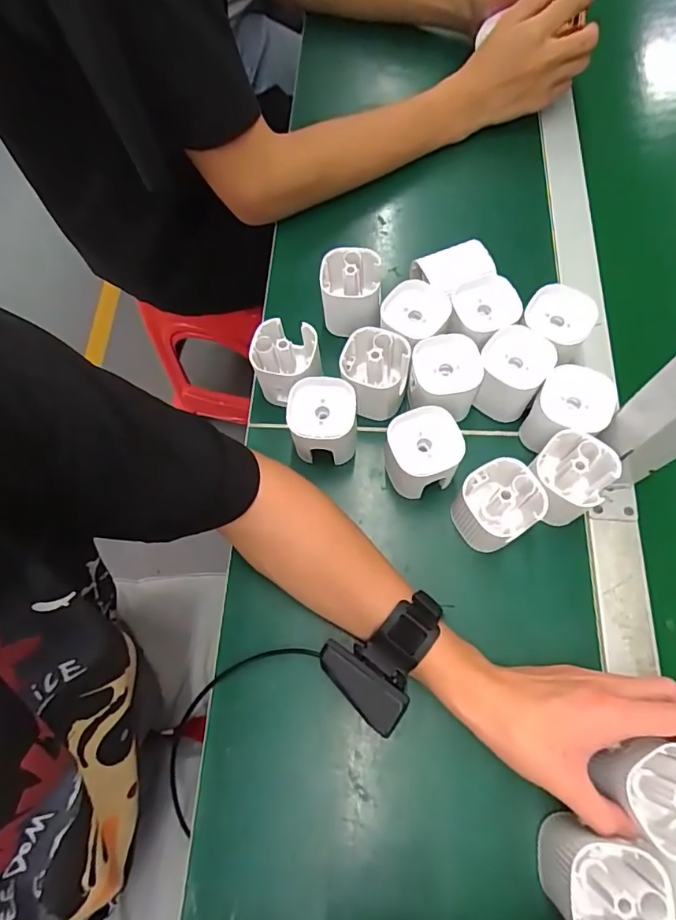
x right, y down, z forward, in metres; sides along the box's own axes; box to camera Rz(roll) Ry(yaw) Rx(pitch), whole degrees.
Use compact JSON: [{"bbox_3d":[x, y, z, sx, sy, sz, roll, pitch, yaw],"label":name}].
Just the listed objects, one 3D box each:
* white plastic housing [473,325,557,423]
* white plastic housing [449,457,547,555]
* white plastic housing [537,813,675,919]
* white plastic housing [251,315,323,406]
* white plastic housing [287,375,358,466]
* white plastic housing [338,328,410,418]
[{"bbox_3d":[0.146,-0.072,0.428,0.051,0.064,0.053,19,70,10],"label":"white plastic housing"},{"bbox_3d":[0.123,0.037,0.390,0.056,0.064,0.057,-27,69,-8],"label":"white plastic housing"},{"bbox_3d":[0.159,0.258,0.304,0.056,0.062,0.053,-1,68,2],"label":"white plastic housing"},{"bbox_3d":[-0.044,-0.081,0.447,0.057,0.069,0.059,-5,68,1],"label":"white plastic housing"},{"bbox_3d":[-0.012,-0.029,0.428,0.056,0.066,0.056,3,68,4],"label":"white plastic housing"},{"bbox_3d":[0.033,-0.073,0.439,0.056,0.066,0.055,-1,68,2],"label":"white plastic housing"}]

